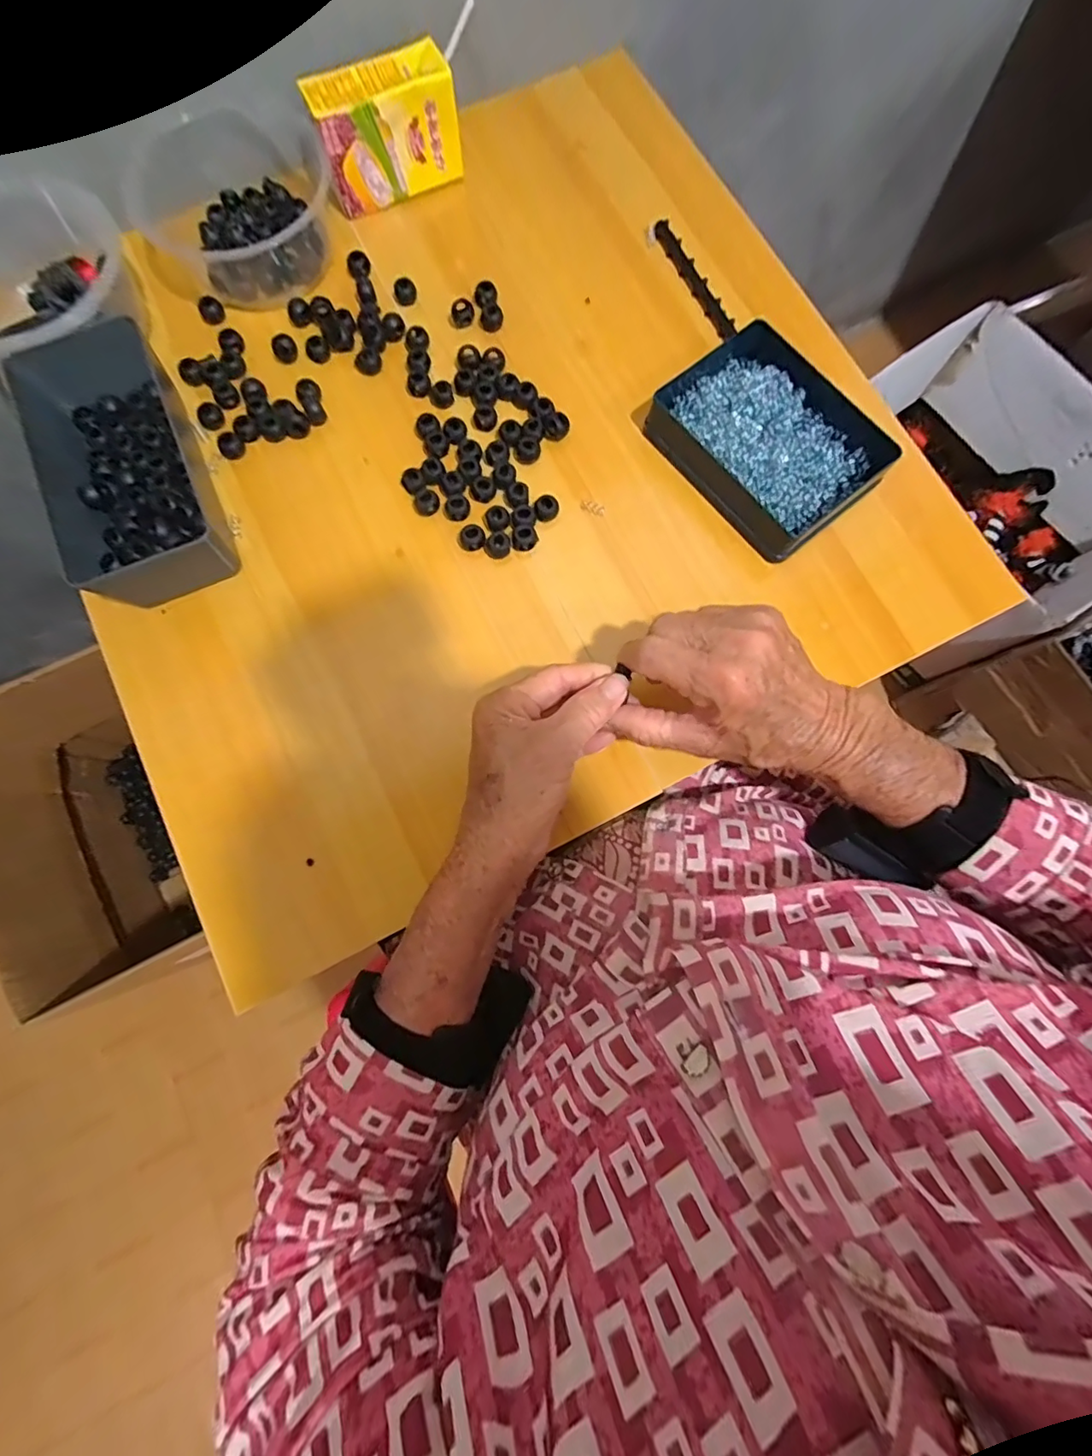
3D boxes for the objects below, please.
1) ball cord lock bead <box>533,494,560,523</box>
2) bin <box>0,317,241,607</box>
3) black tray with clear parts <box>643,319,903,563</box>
[{"bbox_3d":[0.001,-0.158,0.372,0.018,0.011,0.017,0,79,0],"label":"ball cord lock bead"},{"bbox_3d":[-0.284,-0.176,0.351,0.083,0.049,0.188,-23,80,-5],"label":"bin"},{"bbox_3d":[0.156,-0.207,0.371,0.108,0.031,0.150,-39,82,-7],"label":"black tray with clear parts"}]

